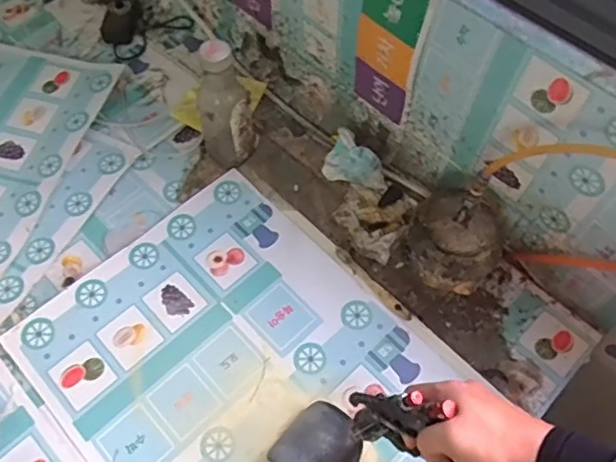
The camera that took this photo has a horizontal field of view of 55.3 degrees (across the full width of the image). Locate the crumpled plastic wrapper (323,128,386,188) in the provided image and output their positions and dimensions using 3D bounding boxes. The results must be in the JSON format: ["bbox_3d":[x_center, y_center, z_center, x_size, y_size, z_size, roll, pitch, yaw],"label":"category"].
[{"bbox_3d":[0.065,-0.093,0.828,0.055,0.068,0.092,-40,67,-20],"label":"crumpled plastic wrapper"}]

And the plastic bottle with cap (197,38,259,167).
[{"bbox_3d":[-0.113,-0.168,0.799,0.079,0.206,0.060,-11,60,-5],"label":"plastic bottle with cap"}]

